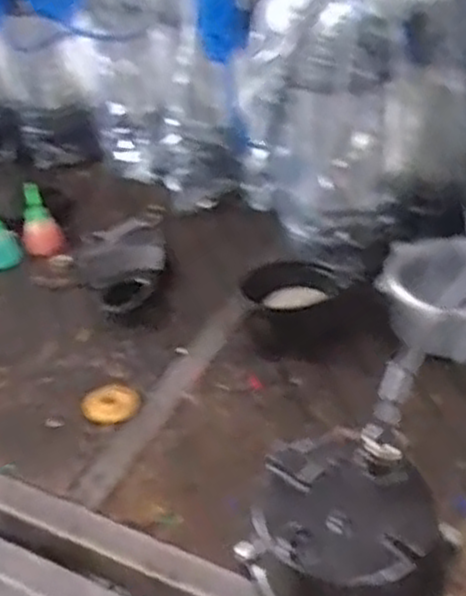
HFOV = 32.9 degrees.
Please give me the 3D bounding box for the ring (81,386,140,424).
[{"bbox_3d":[-0.146,0.125,0.941,0.064,0.015,0.067,-5,39,4],"label":"ring"}]

